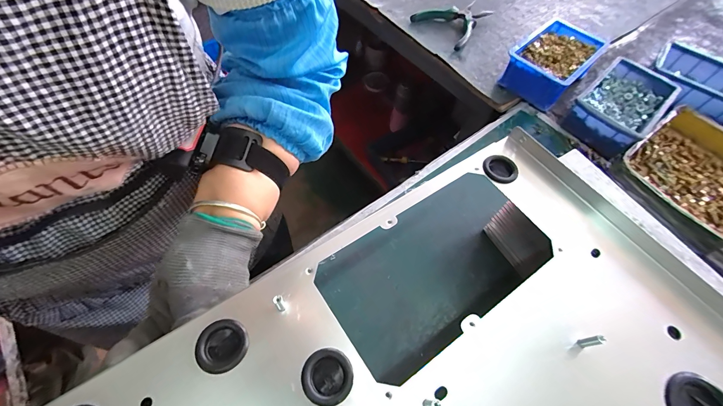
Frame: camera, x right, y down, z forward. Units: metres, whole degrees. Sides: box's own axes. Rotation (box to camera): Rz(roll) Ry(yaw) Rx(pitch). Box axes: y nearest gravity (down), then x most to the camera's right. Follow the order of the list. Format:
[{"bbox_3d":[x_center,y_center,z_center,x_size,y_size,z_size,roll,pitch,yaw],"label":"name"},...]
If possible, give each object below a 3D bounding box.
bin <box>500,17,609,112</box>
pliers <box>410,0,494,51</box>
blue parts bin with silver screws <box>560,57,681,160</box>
[{"bbox_3d":[0.302,-0.225,0.511,0.102,0.056,0.160,40,65,20],"label":"bin"},{"bbox_3d":[0.169,-0.334,0.580,0.119,0.027,0.114,-35,66,-21],"label":"pliers"},{"bbox_3d":[0.375,-0.138,0.471,0.170,0.054,0.096,-40,68,-23],"label":"blue parts bin with silver screws"}]

